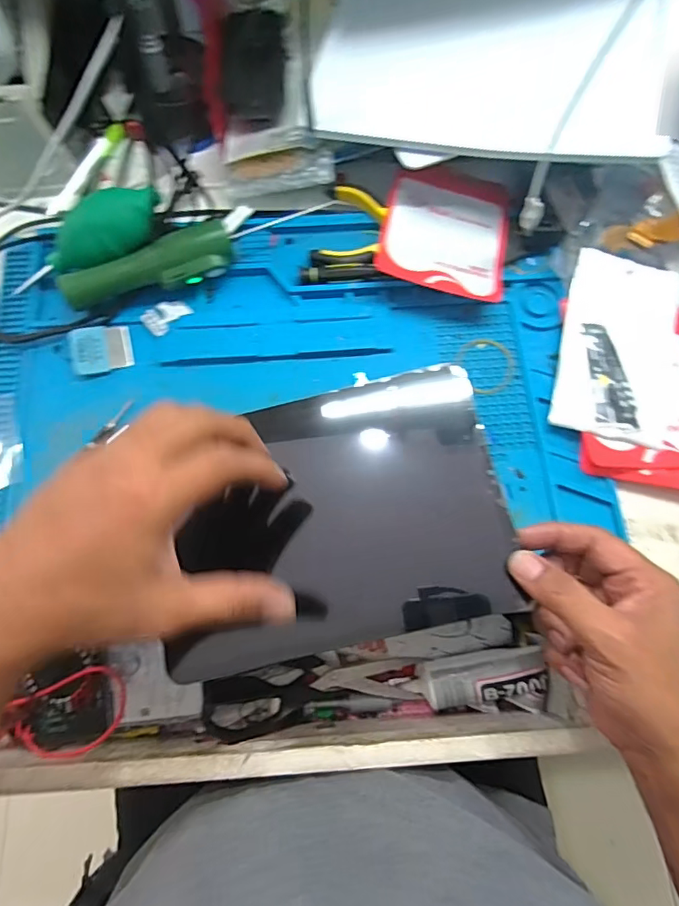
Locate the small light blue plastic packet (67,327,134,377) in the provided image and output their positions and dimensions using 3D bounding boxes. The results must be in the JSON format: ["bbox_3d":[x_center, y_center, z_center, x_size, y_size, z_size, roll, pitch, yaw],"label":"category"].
[{"bbox_3d":[-0.189,-0.083,0.405,0.044,0.010,0.038,-15,73,-5],"label":"small light blue plastic packet"}]

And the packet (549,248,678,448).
[{"bbox_3d":[0.224,-0.084,0.403,0.089,0.016,0.153,15,73,4],"label":"packet"}]

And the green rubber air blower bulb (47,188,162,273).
[{"bbox_3d":[-0.186,-0.172,0.395,0.100,0.038,0.040,-28,74,8],"label":"green rubber air blower bulb"}]

